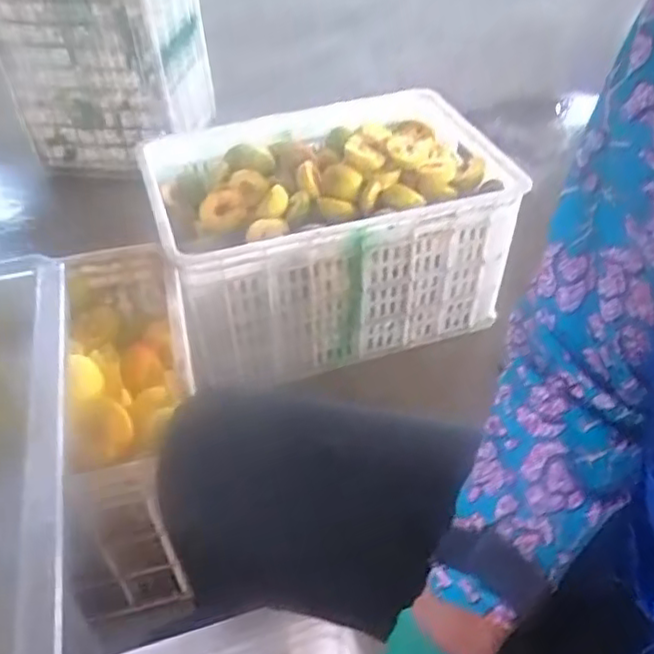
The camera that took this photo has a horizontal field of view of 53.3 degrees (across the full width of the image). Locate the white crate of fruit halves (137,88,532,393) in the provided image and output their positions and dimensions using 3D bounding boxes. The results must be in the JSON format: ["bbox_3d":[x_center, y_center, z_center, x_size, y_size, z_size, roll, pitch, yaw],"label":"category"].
[{"bbox_3d":[0.001,-0.159,1.073,0.524,0.278,0.353,-12,45,-10],"label":"white crate of fruit halves"}]

